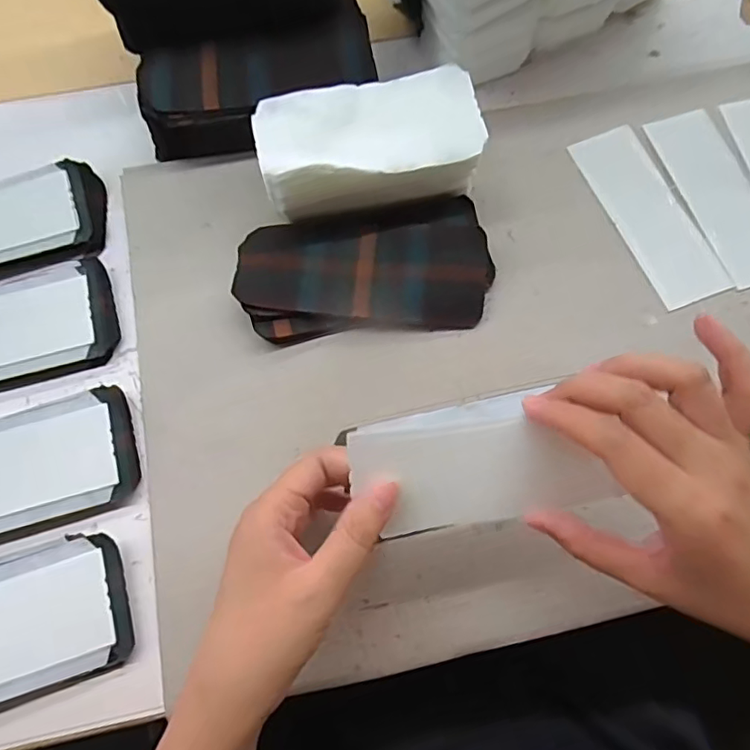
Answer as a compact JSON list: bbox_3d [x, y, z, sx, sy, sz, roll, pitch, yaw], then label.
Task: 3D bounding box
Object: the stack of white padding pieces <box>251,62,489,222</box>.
[{"bbox_3d":[-0.002,-0.148,0.387,0.148,0.053,0.088,-10,71,-4],"label":"stack of white padding pieces"}]

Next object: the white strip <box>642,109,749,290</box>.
[{"bbox_3d":[0.253,-0.132,0.408,0.055,0.004,0.146,-17,72,-5],"label":"white strip"}]

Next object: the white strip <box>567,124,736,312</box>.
[{"bbox_3d":[0.196,-0.117,0.403,0.052,0.004,0.144,-21,73,-6],"label":"white strip"}]

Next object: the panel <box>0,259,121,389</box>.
[{"bbox_3d":[-0.259,-0.027,0.372,0.167,0.014,0.077,-16,72,-4],"label":"panel"}]

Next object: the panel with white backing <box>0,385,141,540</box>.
[{"bbox_3d":[-0.232,0.062,0.340,0.168,0.012,0.074,-17,72,-5],"label":"panel with white backing"}]

